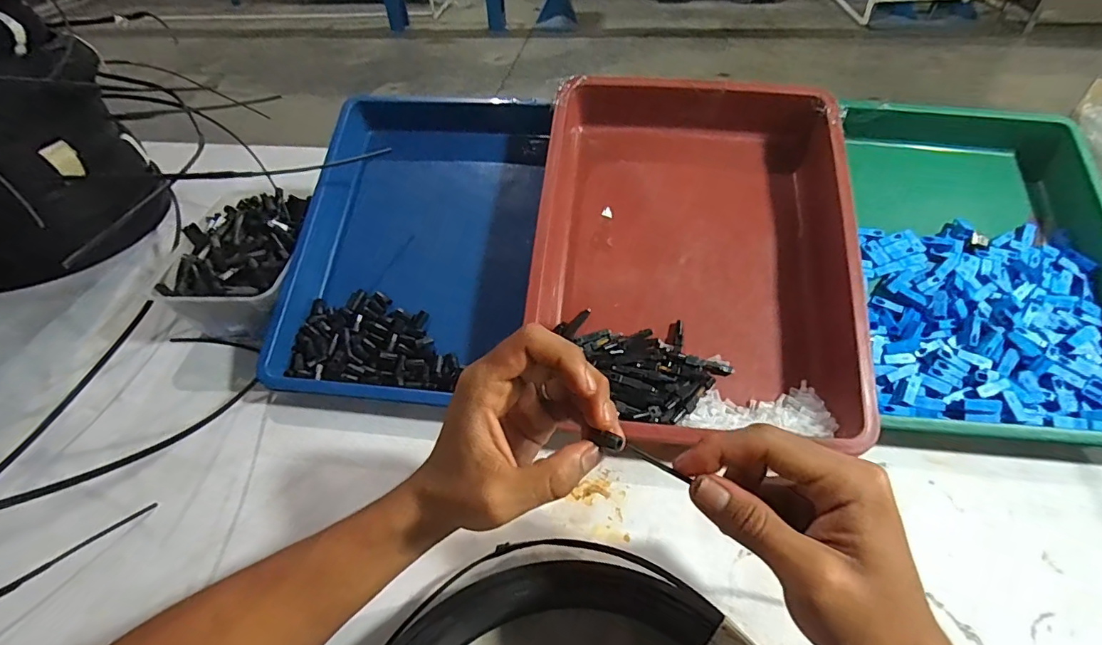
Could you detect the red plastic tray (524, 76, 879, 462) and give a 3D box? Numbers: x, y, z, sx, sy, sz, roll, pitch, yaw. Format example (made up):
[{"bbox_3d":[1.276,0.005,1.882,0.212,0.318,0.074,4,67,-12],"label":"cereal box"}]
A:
[{"bbox_3d":[0.122,-0.072,0.447,0.264,0.060,0.344,5,69,5],"label":"red plastic tray"}]

